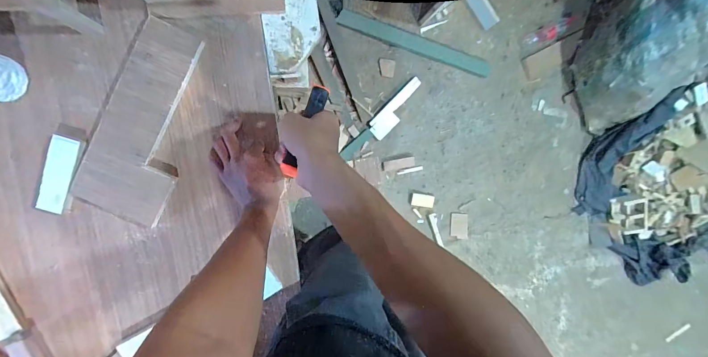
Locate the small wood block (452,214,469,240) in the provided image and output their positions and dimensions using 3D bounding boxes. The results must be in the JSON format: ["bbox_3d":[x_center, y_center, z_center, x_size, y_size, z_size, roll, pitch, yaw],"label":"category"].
[{"bbox_3d":[0.458,0.207,1.376,0.072,0.016,0.105,1,95,-9],"label":"small wood block"}]

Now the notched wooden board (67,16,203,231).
[{"bbox_3d":[-0.309,-0.081,0.479,0.123,0.023,0.292,23,92,-10],"label":"notched wooden board"}]

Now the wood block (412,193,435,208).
[{"bbox_3d":[0.289,0.094,1.337,0.092,0.020,0.052,8,94,-10],"label":"wood block"}]

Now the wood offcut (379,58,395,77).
[{"bbox_3d":[0.130,-0.438,1.258,0.061,0.006,0.067,6,94,-10],"label":"wood offcut"}]

